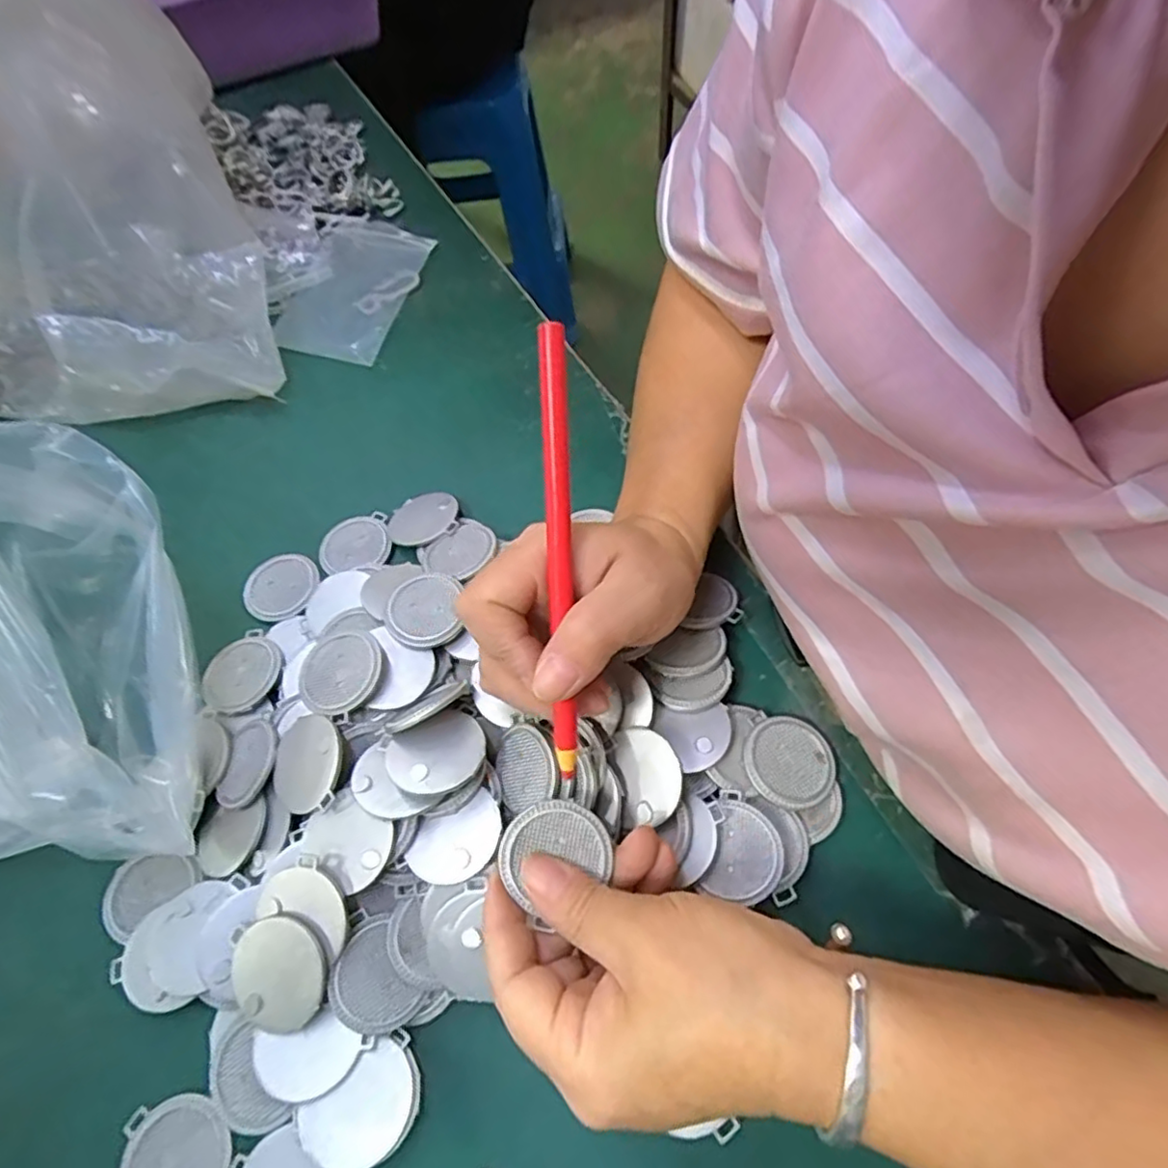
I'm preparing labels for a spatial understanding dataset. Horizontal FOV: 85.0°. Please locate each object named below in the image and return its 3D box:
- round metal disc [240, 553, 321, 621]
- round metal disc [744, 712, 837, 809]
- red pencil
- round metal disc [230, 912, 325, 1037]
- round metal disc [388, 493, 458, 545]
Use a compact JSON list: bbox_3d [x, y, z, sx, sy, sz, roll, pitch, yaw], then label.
[{"bbox_3d":[-0.167,0.001,0.350,0.040,0.004,0.039,-2,63,3],"label":"round metal disc"},{"bbox_3d":[0.091,0.078,0.282,0.039,0.004,0.040,3,57,-5],"label":"round metal disc"},{"bbox_3d":[-0.008,-0.009,0.228,0.012,0.007,0.160,-1,96,3],"label":"red pencil"},{"bbox_3d":[-0.118,0.151,0.247,0.038,0.005,0.040,-2,78,7],"label":"round metal disc"},{"bbox_3d":[-0.091,-0.037,0.360,0.040,0.004,0.038,-10,51,13],"label":"round metal disc"}]

